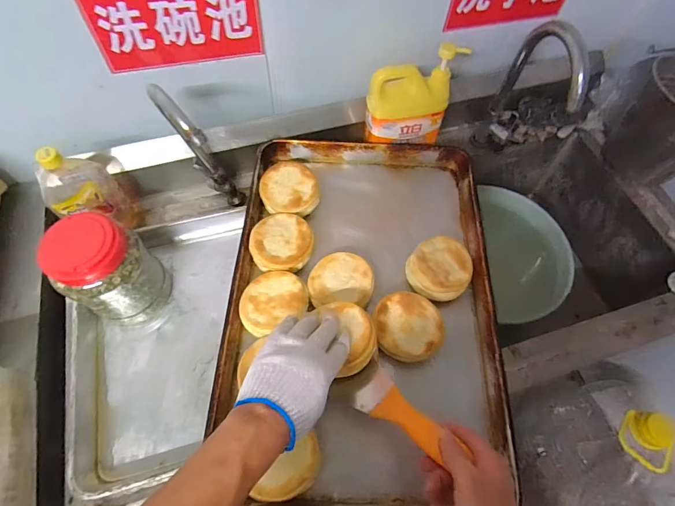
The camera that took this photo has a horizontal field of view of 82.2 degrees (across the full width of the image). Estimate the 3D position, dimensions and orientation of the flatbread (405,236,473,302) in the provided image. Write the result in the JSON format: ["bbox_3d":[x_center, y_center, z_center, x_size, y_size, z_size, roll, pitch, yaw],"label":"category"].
[{"bbox_3d":[0.166,0.025,0.629,0.097,0.038,0.105,1,61,-2],"label":"flatbread"}]

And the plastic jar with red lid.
[{"bbox_3d":[-0.345,0.034,0.601,0.121,0.174,0.120,1,61,-2],"label":"plastic jar with red lid"}]

